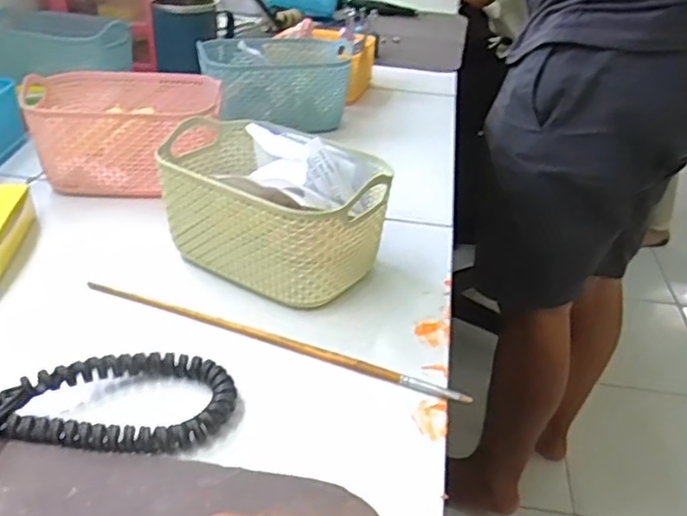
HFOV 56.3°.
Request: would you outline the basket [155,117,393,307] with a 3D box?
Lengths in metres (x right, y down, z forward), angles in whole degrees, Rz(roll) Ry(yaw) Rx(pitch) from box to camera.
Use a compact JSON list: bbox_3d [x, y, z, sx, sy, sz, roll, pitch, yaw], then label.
[{"bbox_3d":[-0.054,-0.037,0.490,0.168,0.088,0.120,15,33,19],"label":"basket"}]

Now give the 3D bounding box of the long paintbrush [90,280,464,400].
[{"bbox_3d":[-0.053,0.052,0.421,0.272,0.006,0.011,13,33,17],"label":"long paintbrush"}]

